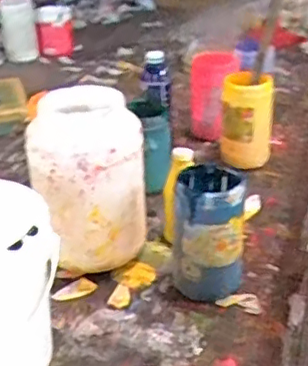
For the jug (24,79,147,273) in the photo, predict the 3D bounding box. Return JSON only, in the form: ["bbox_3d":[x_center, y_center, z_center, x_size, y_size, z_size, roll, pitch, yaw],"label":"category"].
[{"bbox_3d":[-0.093,0.006,0.881,0.148,0.248,0.114,6,29,13],"label":"jug"}]

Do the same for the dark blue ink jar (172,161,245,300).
[{"bbox_3d":[0.073,0.066,0.849,0.090,0.167,0.106,0,28,2],"label":"dark blue ink jar"}]

